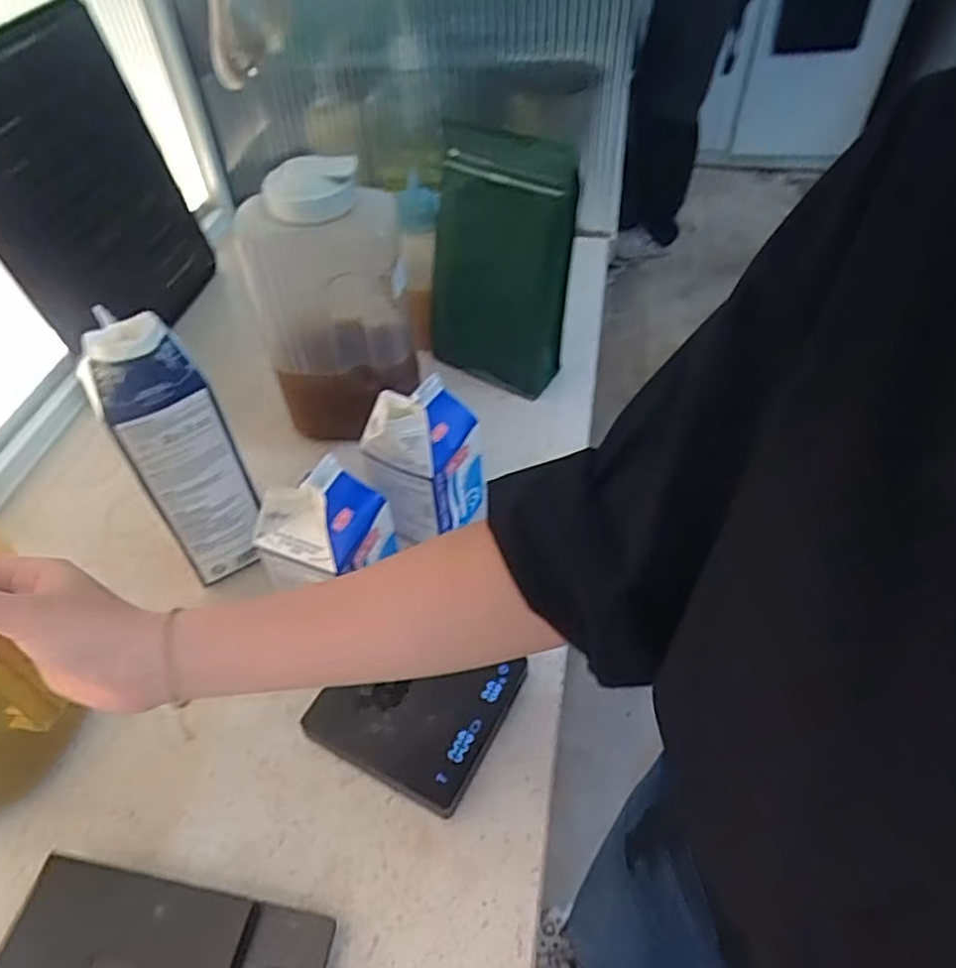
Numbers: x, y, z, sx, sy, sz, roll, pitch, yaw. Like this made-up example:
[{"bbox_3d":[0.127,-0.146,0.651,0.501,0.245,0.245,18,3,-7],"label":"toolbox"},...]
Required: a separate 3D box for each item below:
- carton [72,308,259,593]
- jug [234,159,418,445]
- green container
[{"bbox_3d":[-0.223,-0.026,0.516,0.074,0.226,0.069,-22,52,-18],"label":"carton"},{"bbox_3d":[-0.128,-0.154,0.617,0.131,0.252,0.087,-10,49,-7],"label":"jug"},{"bbox_3d":[0.019,-0.206,0.680,0.138,0.246,0.066,10,50,10],"label":"green container"}]

